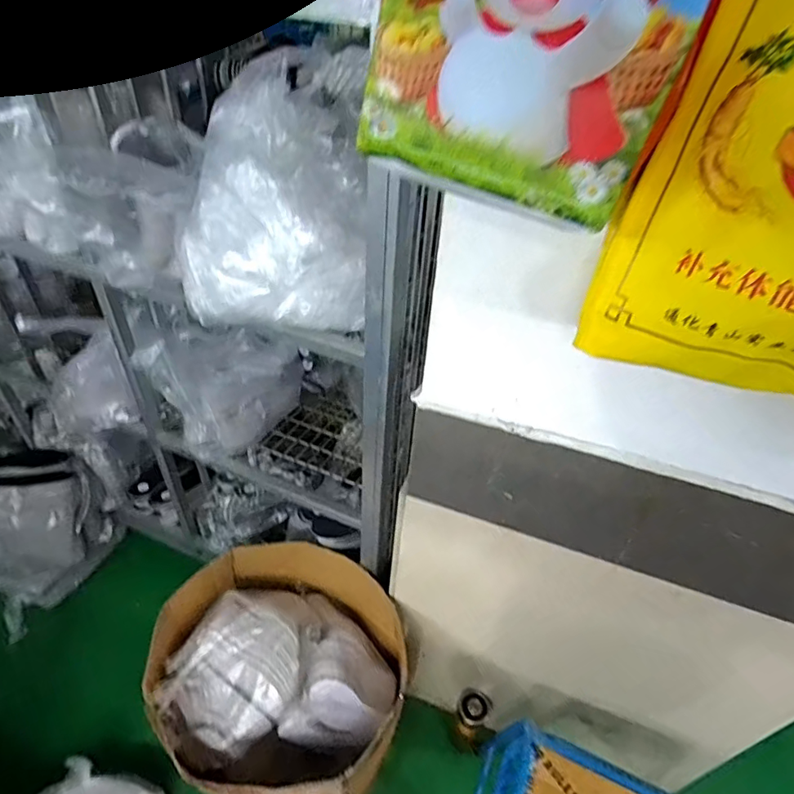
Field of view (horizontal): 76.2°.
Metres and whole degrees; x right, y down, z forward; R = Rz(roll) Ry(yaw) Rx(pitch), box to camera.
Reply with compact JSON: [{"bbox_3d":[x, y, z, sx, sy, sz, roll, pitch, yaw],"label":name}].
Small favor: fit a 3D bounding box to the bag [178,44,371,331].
[{"bbox_3d":[-0.177,-0.250,0.668,0.219,0.289,0.181,-12,44,-18],"label":"bag"}]

